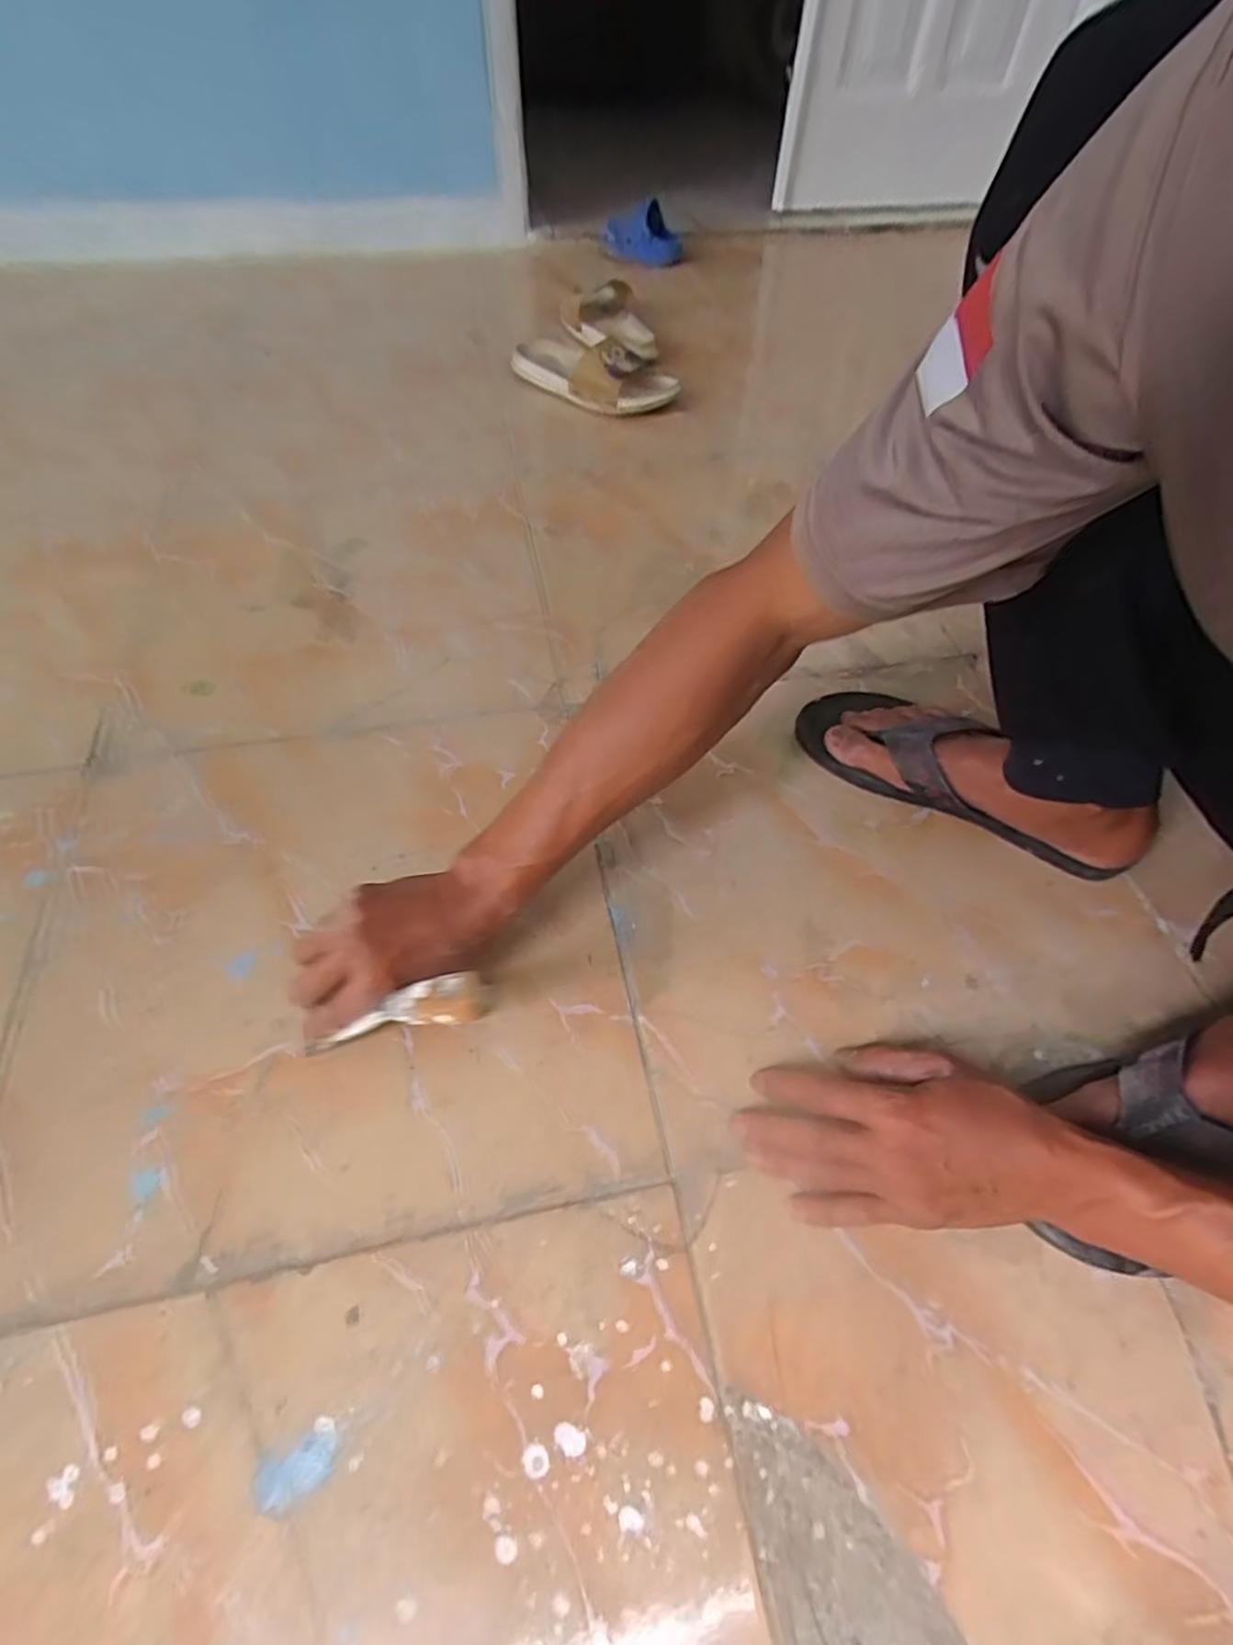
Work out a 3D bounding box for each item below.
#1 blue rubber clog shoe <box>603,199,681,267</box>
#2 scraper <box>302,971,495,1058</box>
[{"bbox_3d":[0.053,-1.103,1.295,0.080,0.084,0.189,40,50,23],"label":"blue rubber clog shoe"},{"bbox_3d":[-0.132,0.117,0.406,0.163,0.016,0.026,-26,46,34],"label":"scraper"}]

